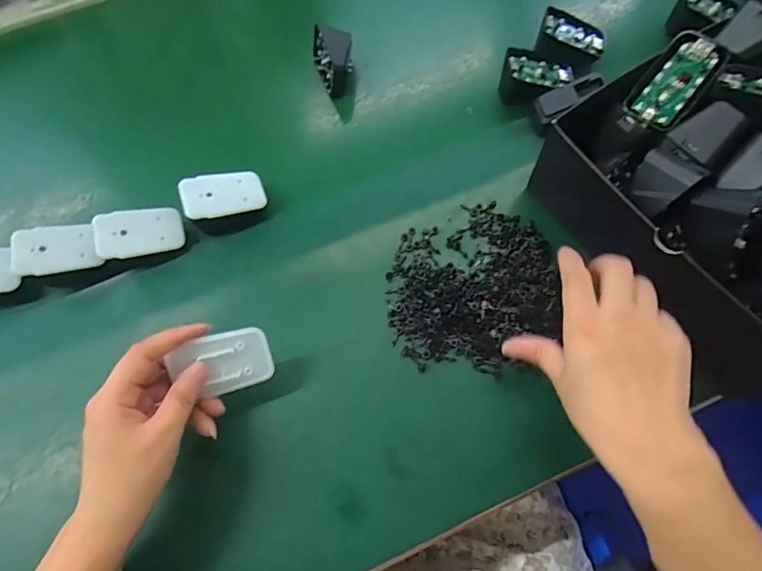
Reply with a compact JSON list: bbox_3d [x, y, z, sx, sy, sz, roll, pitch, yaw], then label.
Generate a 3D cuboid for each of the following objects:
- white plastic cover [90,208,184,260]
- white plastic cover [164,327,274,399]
[{"bbox_3d":[-0.212,-0.048,0.414,0.070,0.008,0.041,-12,81,-27],"label":"white plastic cover"},{"bbox_3d":[-0.114,0.056,0.335,0.067,0.008,0.045,-15,107,-9],"label":"white plastic cover"}]

